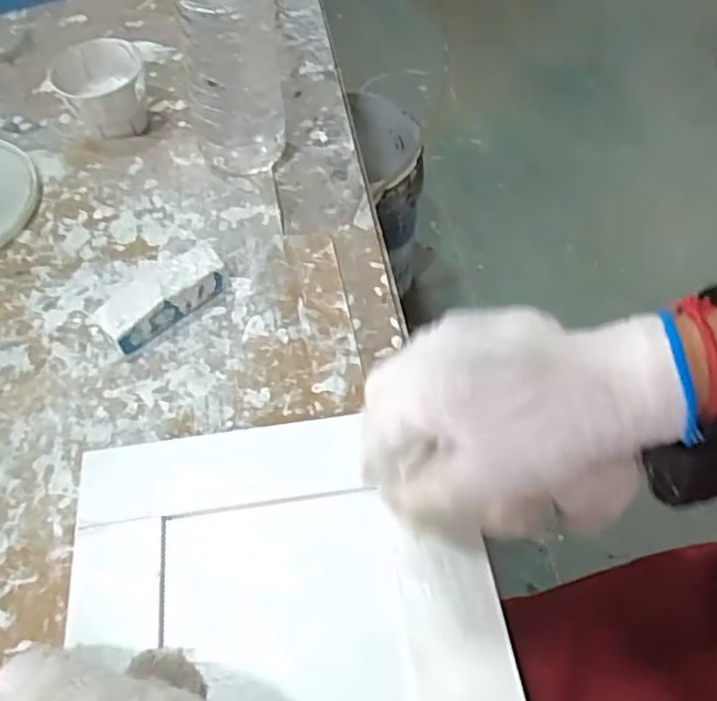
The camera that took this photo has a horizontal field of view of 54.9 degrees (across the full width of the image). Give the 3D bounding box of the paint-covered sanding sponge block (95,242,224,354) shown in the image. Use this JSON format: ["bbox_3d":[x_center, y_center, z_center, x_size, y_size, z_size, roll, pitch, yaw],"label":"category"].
[{"bbox_3d":[-0.110,-0.031,0.389,0.073,0.024,0.026,-37,61,-21],"label":"paint-covered sanding sponge block"}]

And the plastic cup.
[{"bbox_3d":[-0.178,-0.181,0.486,0.059,0.049,0.060,-1,54,2],"label":"plastic cup"}]

